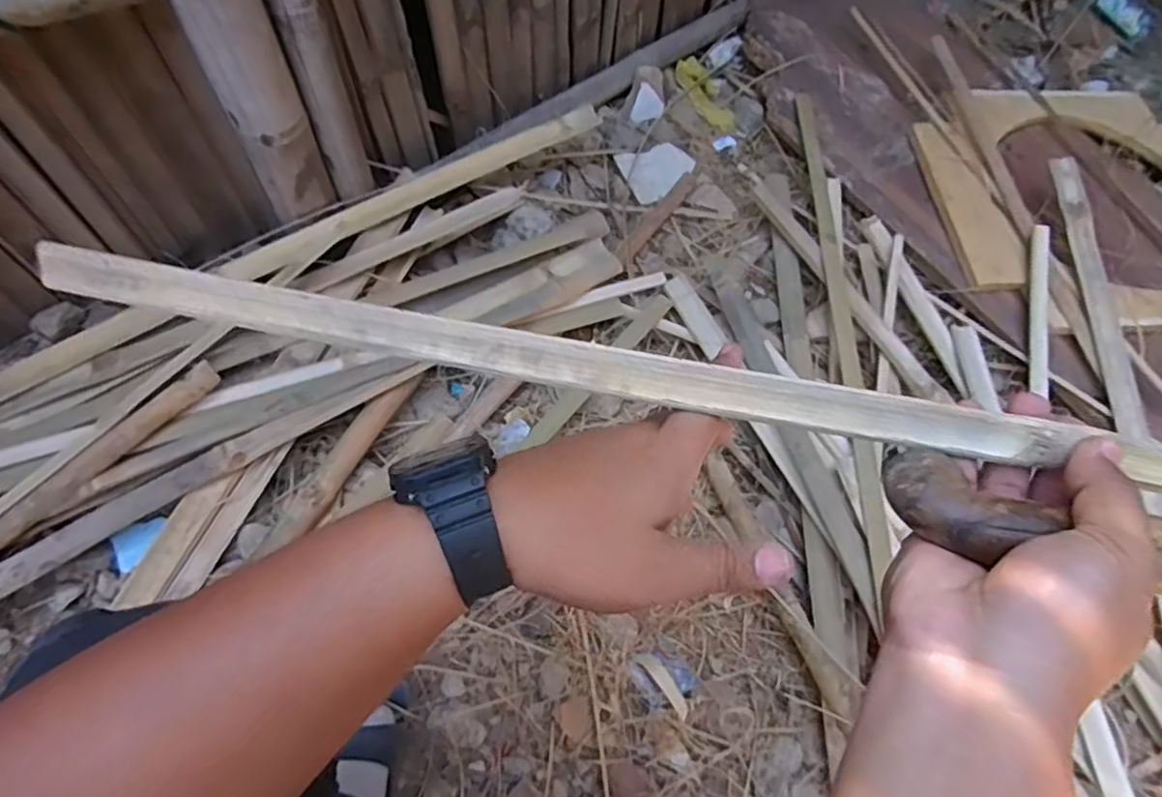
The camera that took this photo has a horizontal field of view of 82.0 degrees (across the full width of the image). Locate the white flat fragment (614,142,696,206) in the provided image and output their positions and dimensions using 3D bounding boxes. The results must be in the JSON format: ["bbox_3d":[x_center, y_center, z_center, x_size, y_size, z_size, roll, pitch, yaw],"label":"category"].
[{"bbox_3d":[0.121,-0.351,1.032,0.109,0.011,0.102,-21,67,-17],"label":"white flat fragment"}]

